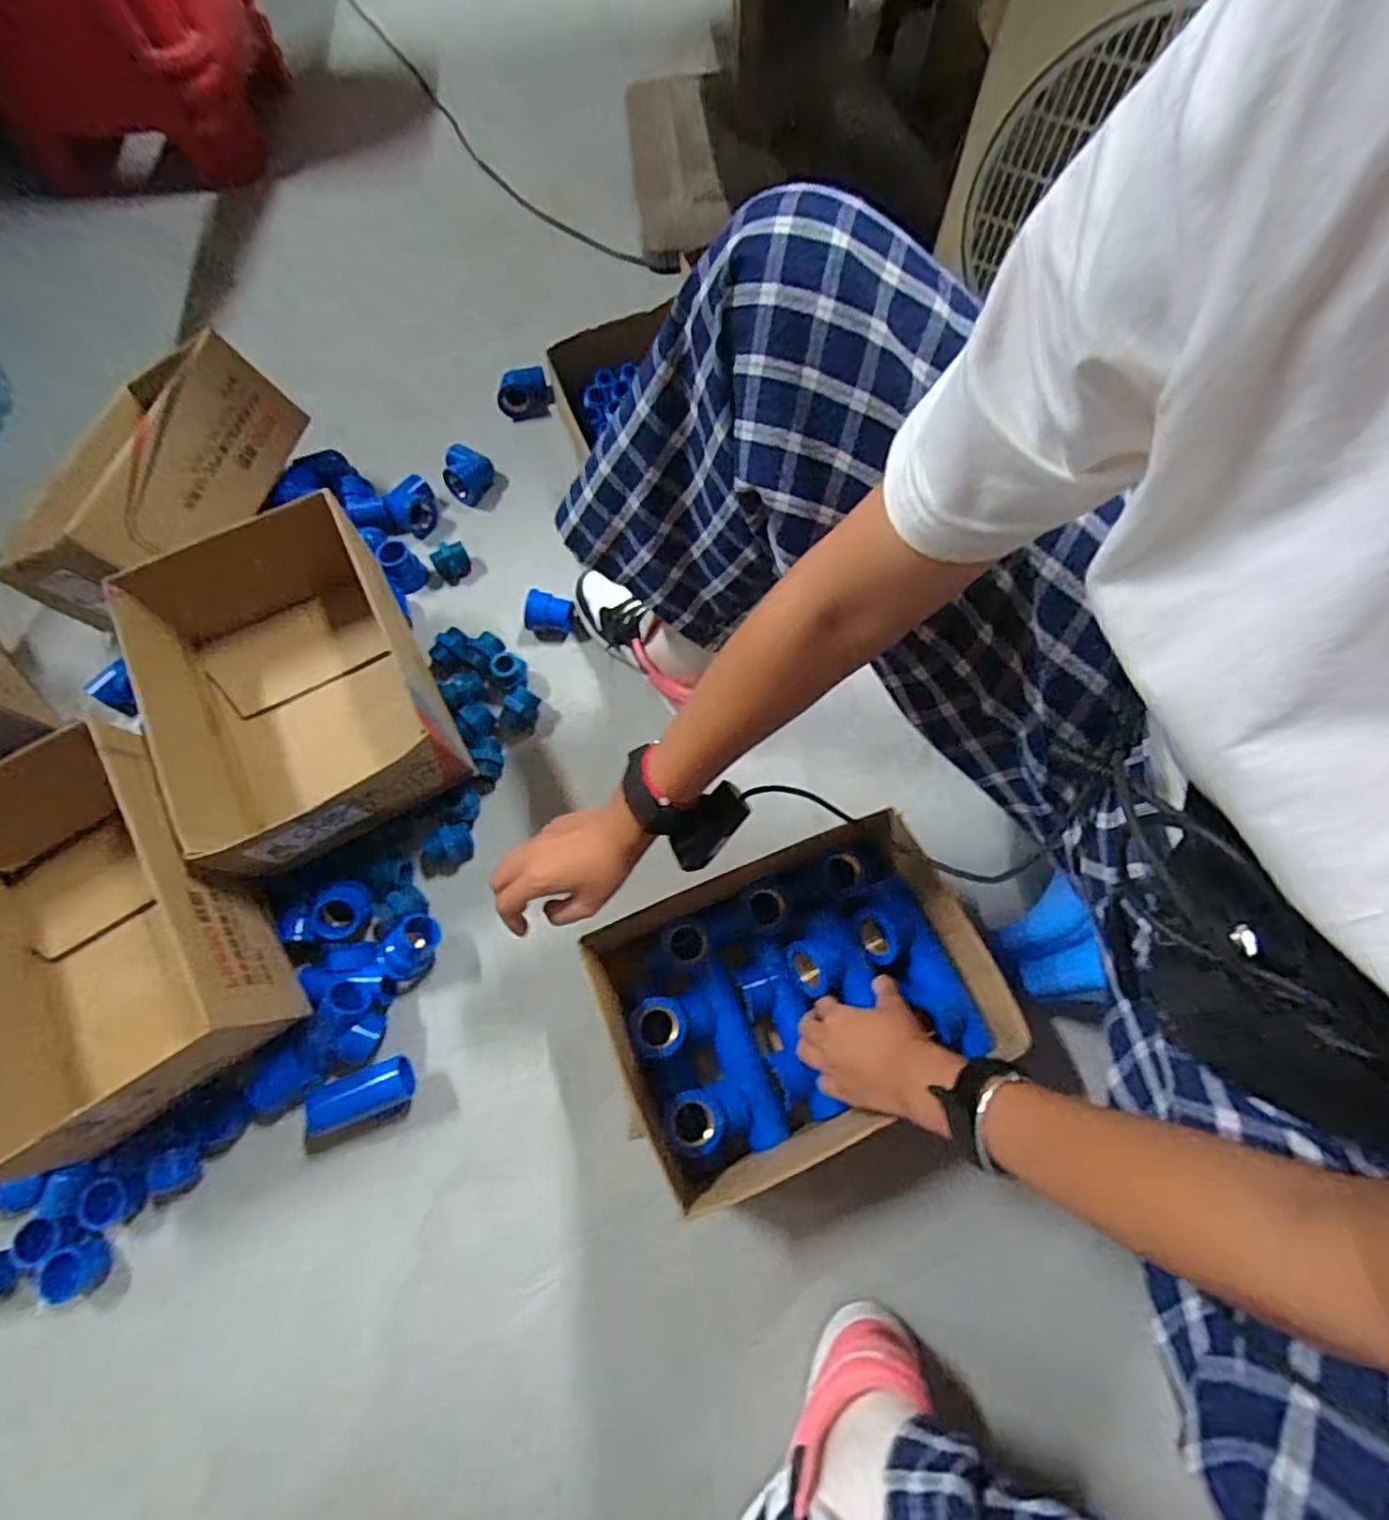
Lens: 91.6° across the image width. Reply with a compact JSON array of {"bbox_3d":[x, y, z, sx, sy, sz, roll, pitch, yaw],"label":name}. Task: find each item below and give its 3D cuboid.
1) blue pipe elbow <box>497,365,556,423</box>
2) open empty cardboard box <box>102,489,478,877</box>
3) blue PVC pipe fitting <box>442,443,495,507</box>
[{"bbox_3d":[-0.234,-0.504,0.929,0.077,0.046,0.049,-17,67,-5],"label":"blue pipe elbow"},{"bbox_3d":[-0.384,-0.062,0.653,0.234,0.136,0.305,-28,69,-10],"label":"open empty cardboard box"},{"bbox_3d":[-0.296,-0.373,0.883,0.052,0.042,0.065,17,69,9],"label":"blue PVC pipe fitting"}]

